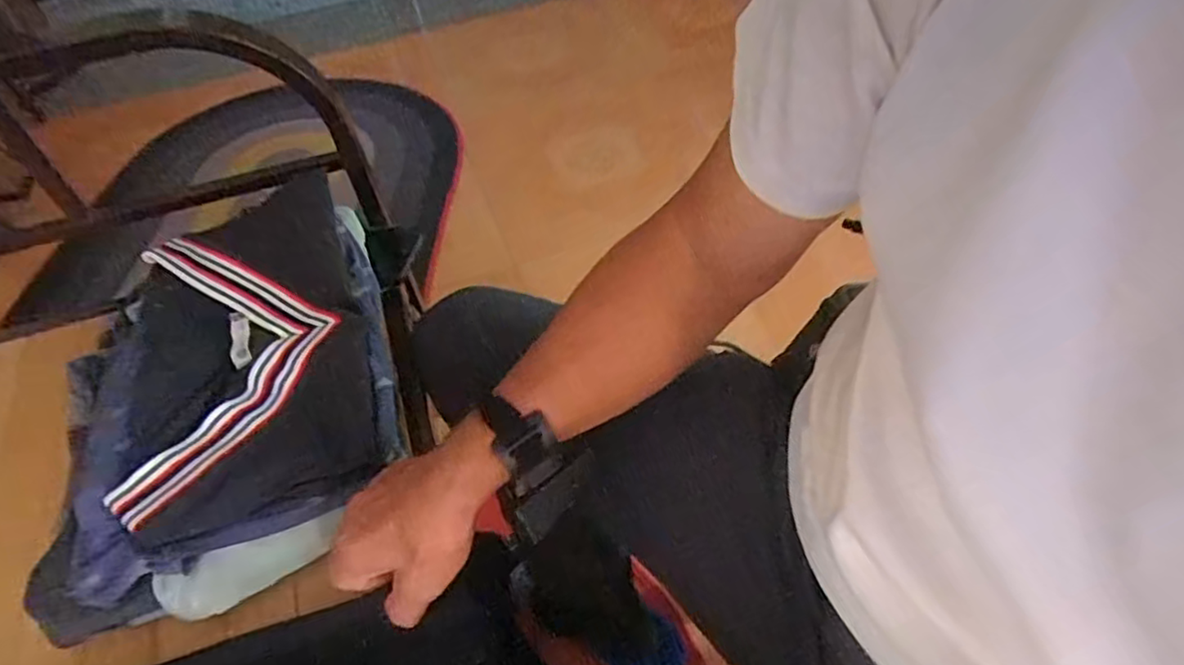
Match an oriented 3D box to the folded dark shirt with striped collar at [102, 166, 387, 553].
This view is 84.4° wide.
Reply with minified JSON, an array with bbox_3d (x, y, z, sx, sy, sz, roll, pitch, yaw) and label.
[{"bbox_3d":[-0.298,0.007,0.546,0.199,0.039,0.313,-19,53,-10],"label":"folded dark shirt with striped collar"}]

